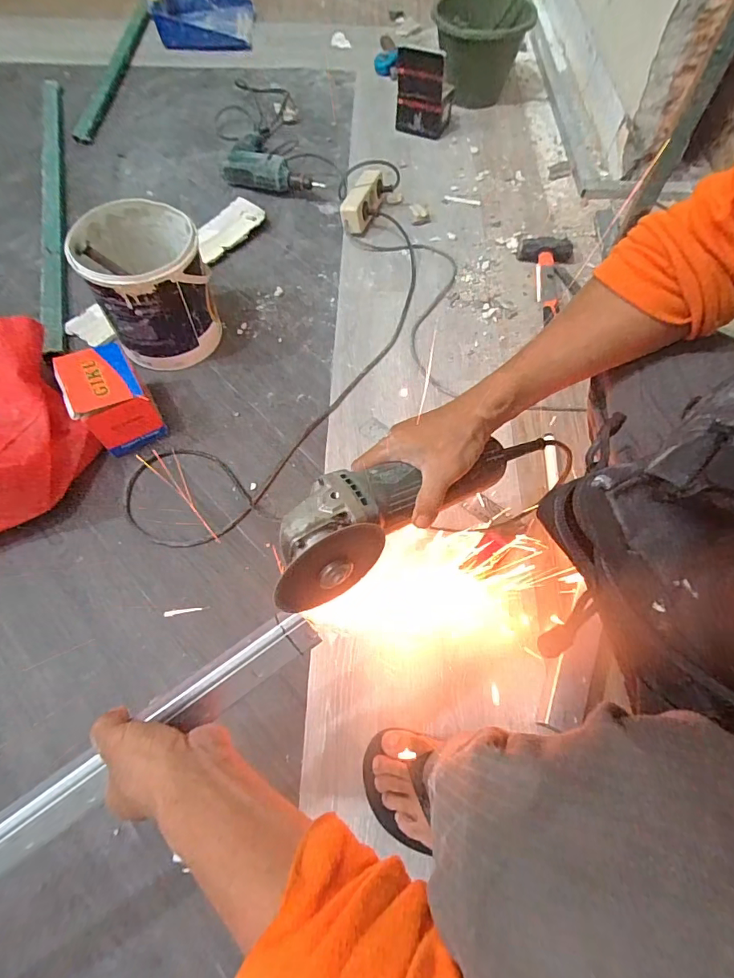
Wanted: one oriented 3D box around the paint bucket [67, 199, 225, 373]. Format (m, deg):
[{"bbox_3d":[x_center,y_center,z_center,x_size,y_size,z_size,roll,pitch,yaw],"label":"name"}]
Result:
[{"bbox_3d":[-0.349,-0.329,0.756,0.168,0.190,0.177,0,62,0],"label":"paint bucket"}]

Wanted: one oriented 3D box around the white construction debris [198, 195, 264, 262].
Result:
[{"bbox_3d":[-0.296,-0.544,0.955,0.082,0.035,0.180,35,67,16],"label":"white construction debris"}]

